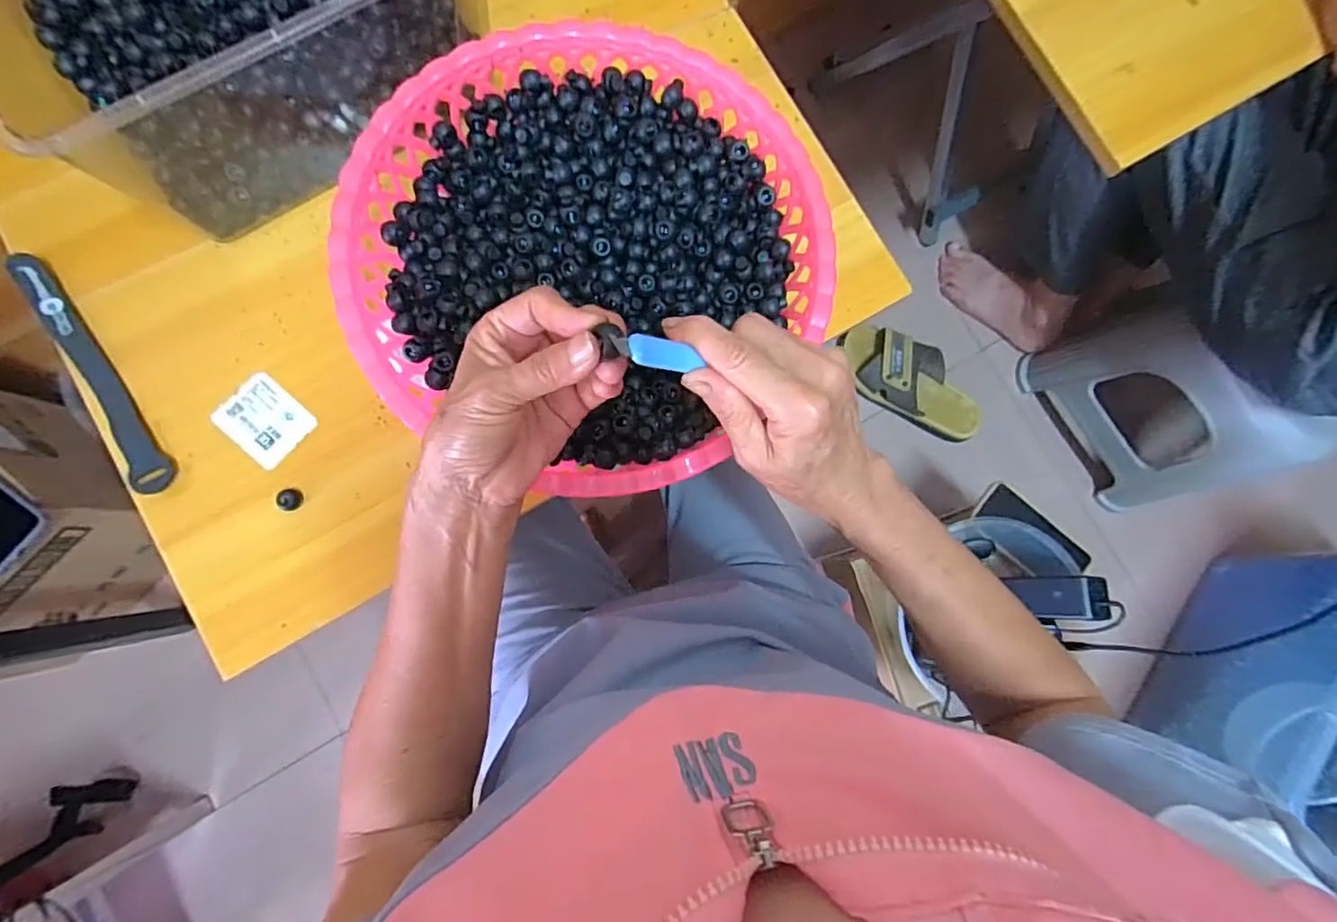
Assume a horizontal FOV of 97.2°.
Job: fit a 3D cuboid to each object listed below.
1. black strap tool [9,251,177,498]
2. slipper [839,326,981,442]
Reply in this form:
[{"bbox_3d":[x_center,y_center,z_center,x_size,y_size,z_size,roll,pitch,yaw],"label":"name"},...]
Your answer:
[{"bbox_3d":[-0.412,-0.063,0.420,0.023,0.017,0.198,-35,87,-8],"label":"black strap tool"},{"bbox_3d":[0.400,-0.129,0.968,0.256,0.066,0.118,39,81,1],"label":"slipper"}]

